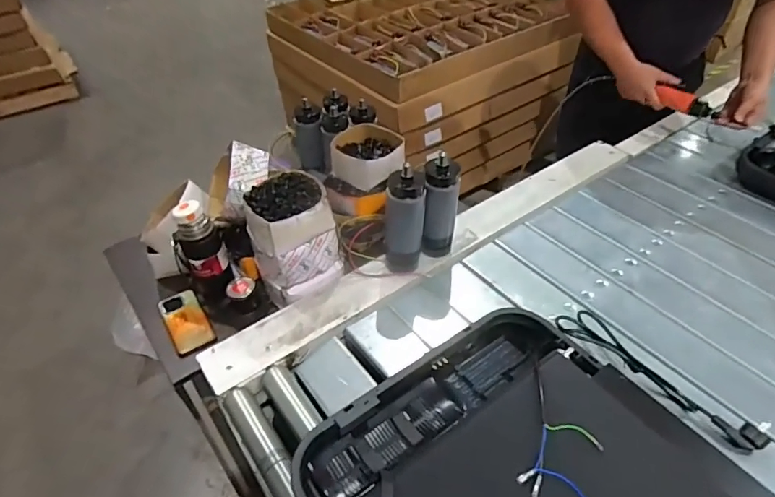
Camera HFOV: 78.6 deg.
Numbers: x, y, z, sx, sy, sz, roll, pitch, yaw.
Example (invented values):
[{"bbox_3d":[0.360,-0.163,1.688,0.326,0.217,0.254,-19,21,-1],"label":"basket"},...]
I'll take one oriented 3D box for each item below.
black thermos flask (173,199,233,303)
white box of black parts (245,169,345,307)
[{"bbox_3d":[-0.367,0.015,0.965,0.078,0.231,0.080,8,44,10],"label":"black thermos flask"},{"bbox_3d":[-0.190,-0.024,0.943,0.153,0.190,0.163,-29,51,-24],"label":"white box of black parts"}]

